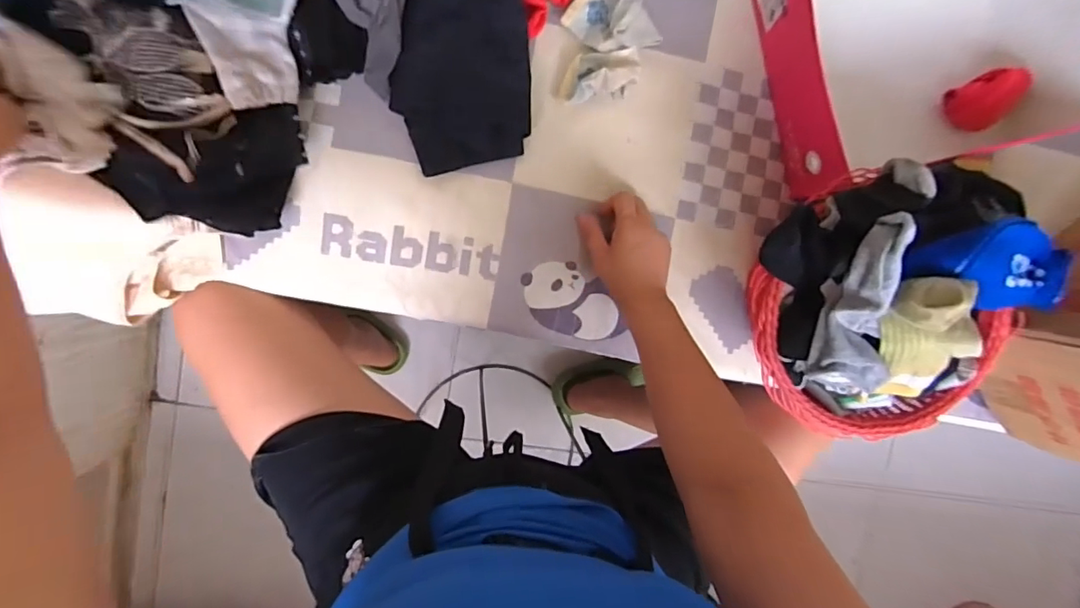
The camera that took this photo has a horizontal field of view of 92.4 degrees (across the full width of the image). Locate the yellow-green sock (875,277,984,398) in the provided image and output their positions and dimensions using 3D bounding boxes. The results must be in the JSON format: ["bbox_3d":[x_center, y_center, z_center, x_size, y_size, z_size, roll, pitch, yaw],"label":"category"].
[{"bbox_3d":[0.363,0.043,0.486,0.068,0.060,0.182,-35,136,-3],"label":"yellow-green sock"}]

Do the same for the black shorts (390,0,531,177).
[{"bbox_3d":[-0.079,-0.238,0.515,0.133,0.026,0.194,-4,109,-1],"label":"black shorts"}]

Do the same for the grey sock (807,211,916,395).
[{"bbox_3d":[0.290,0.018,0.476,0.056,0.051,0.213,-8,124,-6],"label":"grey sock"}]

